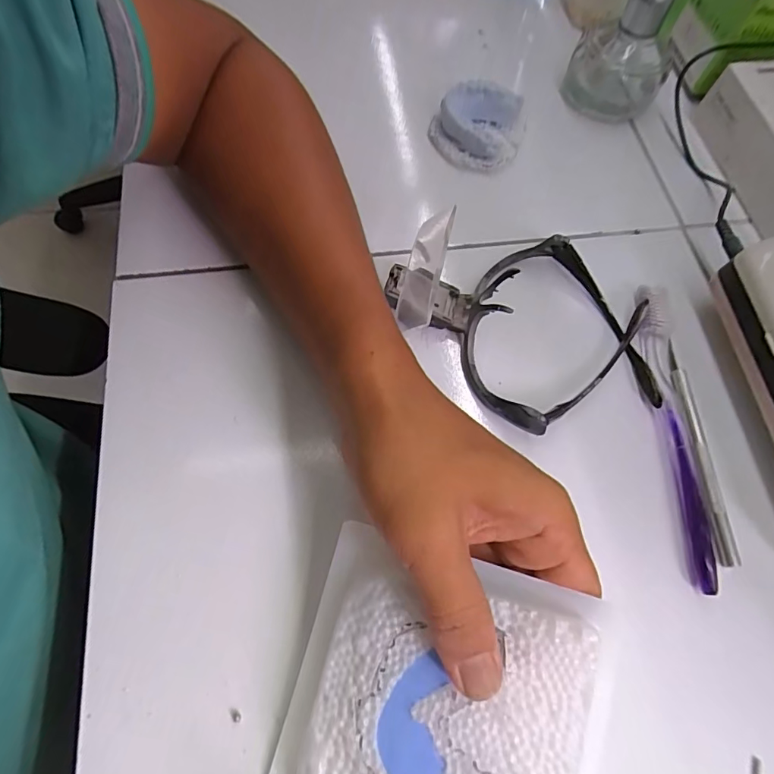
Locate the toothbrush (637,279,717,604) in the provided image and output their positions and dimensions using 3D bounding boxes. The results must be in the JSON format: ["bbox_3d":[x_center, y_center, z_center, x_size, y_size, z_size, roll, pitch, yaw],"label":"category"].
[{"bbox_3d":[0.169,0.019,0.283,0.022,0.009,0.186,7,66,0],"label":"toothbrush"}]

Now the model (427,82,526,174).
[{"bbox_3d":[0.070,-0.201,0.370,0.067,0.022,0.070,1,66,-2],"label":"model"}]

